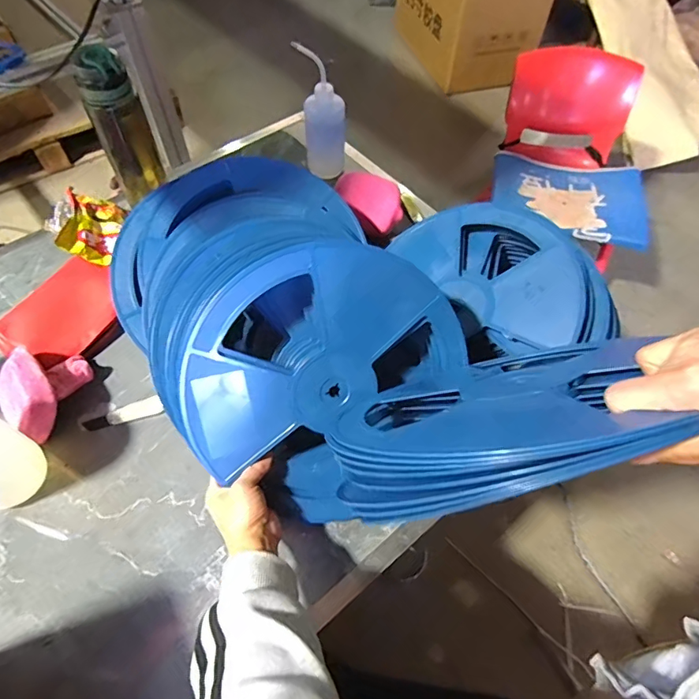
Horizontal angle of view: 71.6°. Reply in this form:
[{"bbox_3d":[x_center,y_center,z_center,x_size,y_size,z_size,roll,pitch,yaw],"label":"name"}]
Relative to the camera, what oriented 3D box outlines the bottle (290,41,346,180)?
[{"bbox_3d":[-0.051,-0.404,0.849,0.086,0.194,0.066,0,58,-2],"label":"bottle"}]

